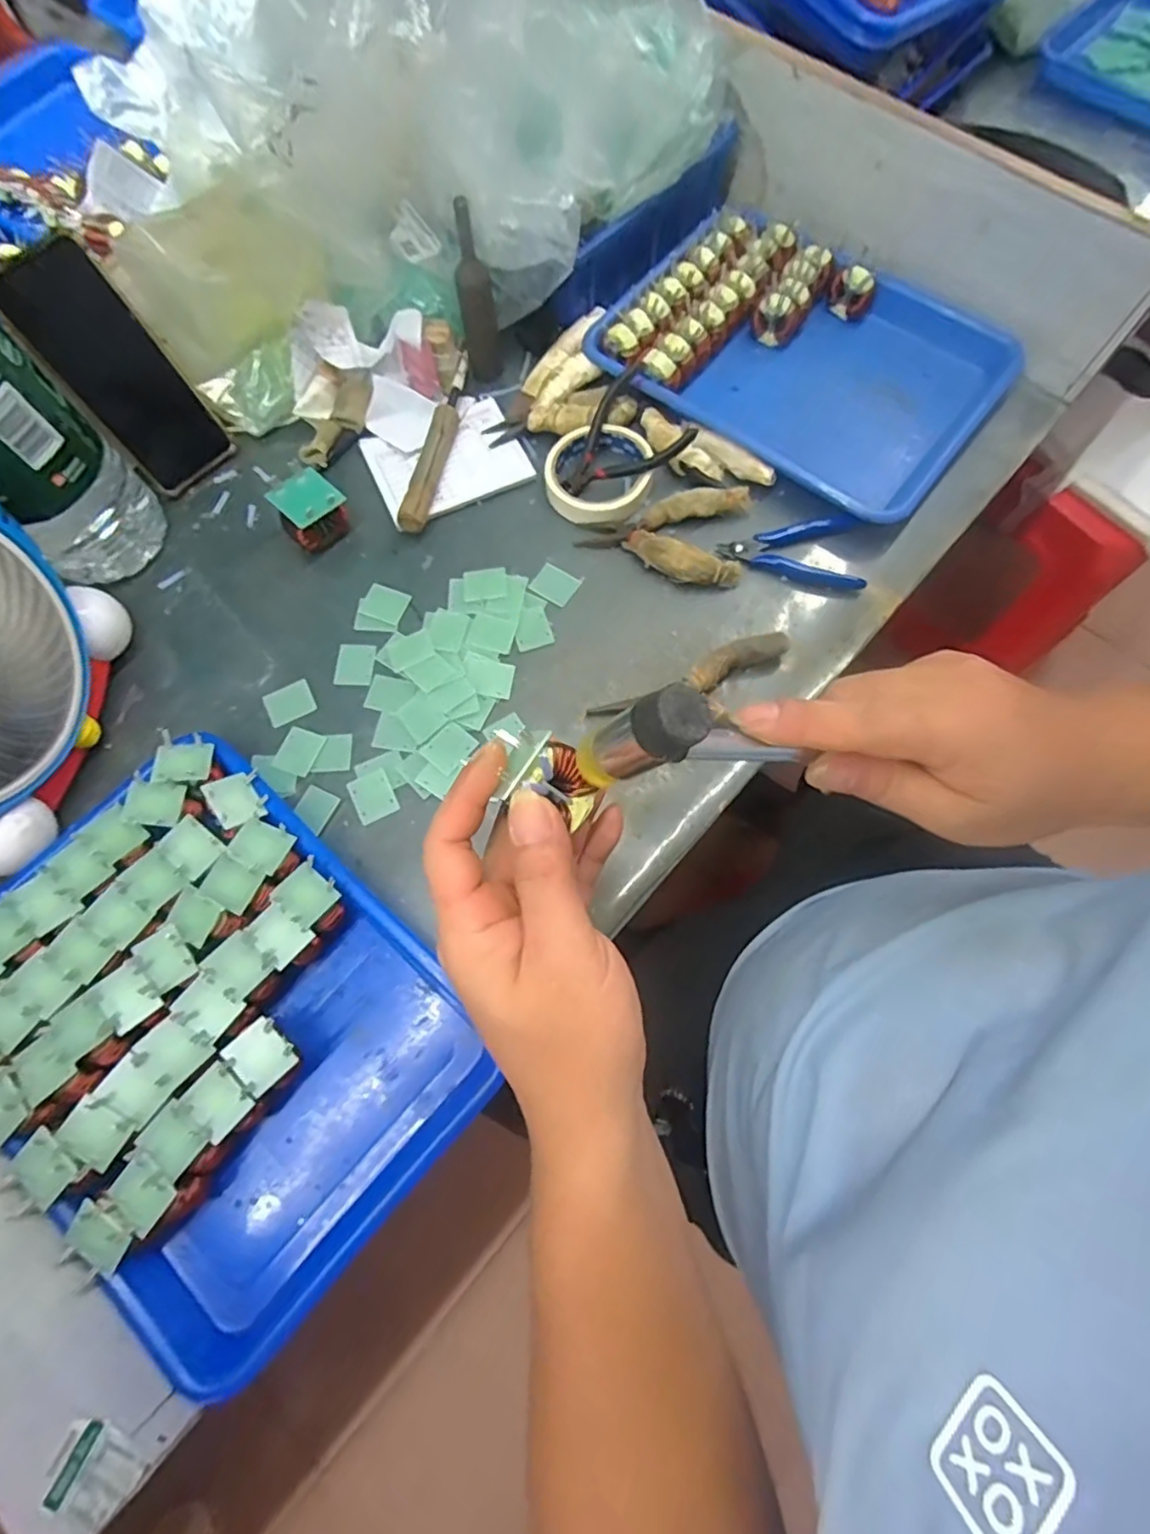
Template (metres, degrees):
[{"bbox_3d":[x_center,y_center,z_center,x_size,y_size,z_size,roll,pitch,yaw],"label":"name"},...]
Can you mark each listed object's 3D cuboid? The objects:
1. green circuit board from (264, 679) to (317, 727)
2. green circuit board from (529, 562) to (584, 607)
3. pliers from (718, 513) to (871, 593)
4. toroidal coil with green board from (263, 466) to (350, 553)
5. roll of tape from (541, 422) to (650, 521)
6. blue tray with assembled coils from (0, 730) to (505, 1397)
[{"bbox_3d":[-0.224,-0.050,0.493,0.036,0.004,0.031,-25,73,-7],"label":"green circuit board"},{"bbox_3d":[-0.016,-0.152,0.520,0.034,0.004,0.031,31,75,10],"label":"green circuit board"},{"bbox_3d":[0.177,-0.172,0.514,0.108,0.014,0.064,-6,72,-1],"label":"pliers"},{"bbox_3d":[-0.217,-0.210,0.518,0.049,0.046,0.047,40,77,13],"label":"toroidal coil with green board"},{"bbox_3d":[0.020,-0.255,0.538,0.088,0.017,0.092,0,72,1],"label":"roll of tape"},{"bbox_3d":[-0.229,0.163,0.397,0.311,0.053,0.241,41,77,13],"label":"blue tray with assembled coils"}]

